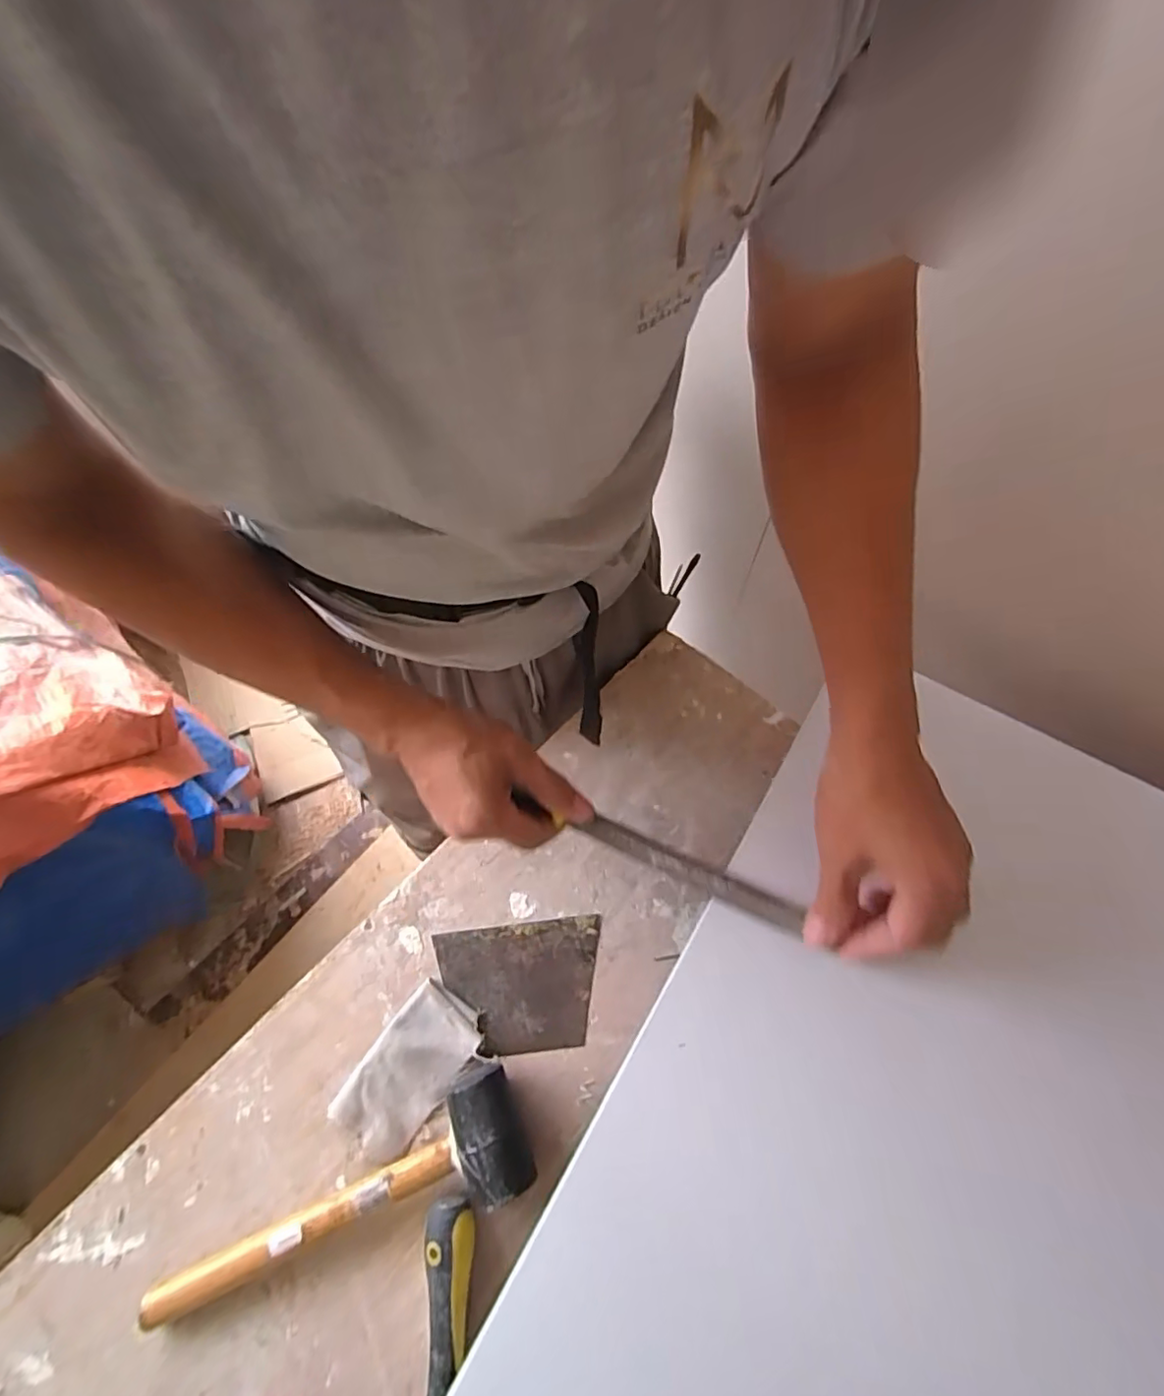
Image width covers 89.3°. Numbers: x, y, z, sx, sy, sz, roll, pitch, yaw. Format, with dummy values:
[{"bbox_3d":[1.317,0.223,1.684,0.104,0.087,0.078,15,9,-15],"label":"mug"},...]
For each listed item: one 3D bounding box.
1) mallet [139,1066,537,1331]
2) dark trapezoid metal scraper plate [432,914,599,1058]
[{"bbox_3d":[-0.171,0.366,0.416,0.277,0.049,0.083,-24,65,-10],"label":"mallet"},{"bbox_3d":[-0.053,0.244,0.500,0.135,0.007,0.098,-6,63,-2],"label":"dark trapezoid metal scraper plate"}]

